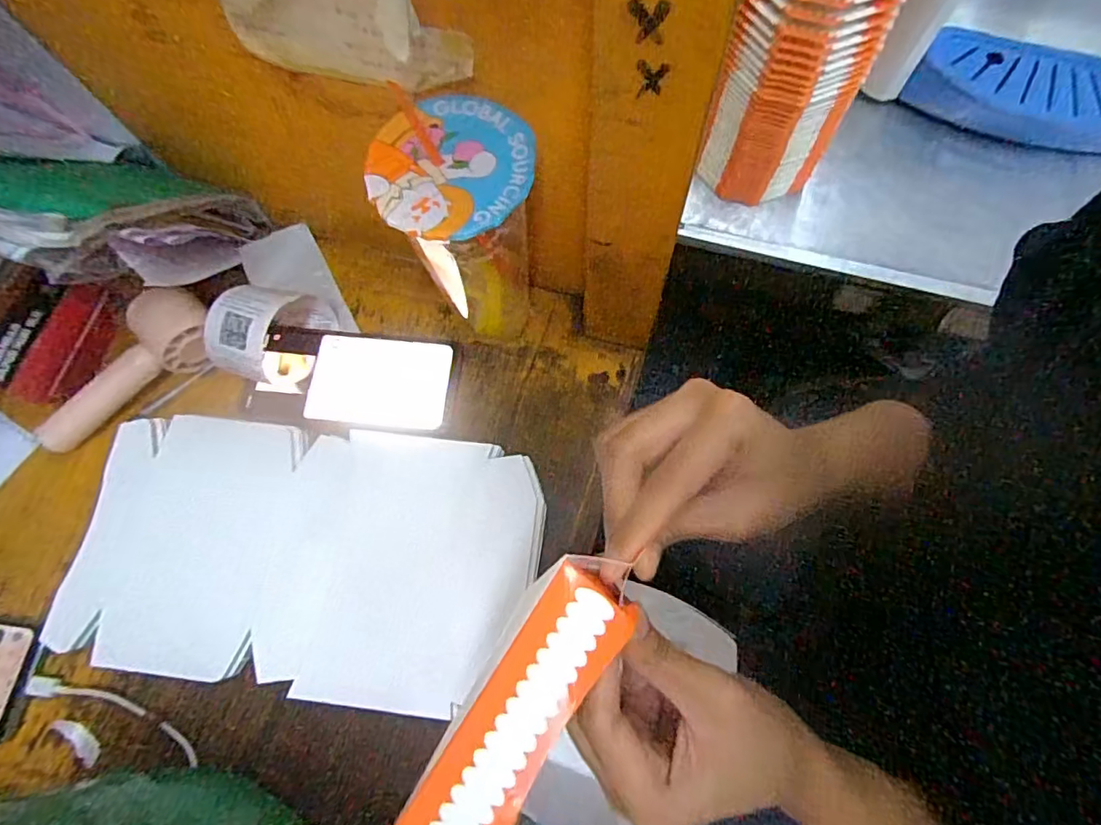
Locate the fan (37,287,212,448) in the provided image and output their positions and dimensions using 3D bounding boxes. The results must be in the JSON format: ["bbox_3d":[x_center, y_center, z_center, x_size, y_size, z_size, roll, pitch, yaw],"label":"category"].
[{"bbox_3d":[-0.325,-0.032,0.439,0.156,0.043,0.051,-43,77,3],"label":"fan"}]

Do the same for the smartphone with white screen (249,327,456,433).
[{"bbox_3d":[-0.155,-0.027,0.445,0.153,0.008,0.079,7,72,2],"label":"smartphone with white screen"}]

